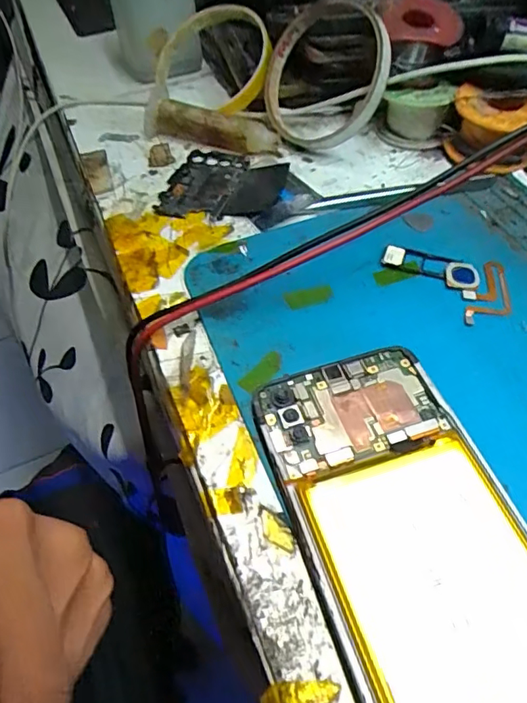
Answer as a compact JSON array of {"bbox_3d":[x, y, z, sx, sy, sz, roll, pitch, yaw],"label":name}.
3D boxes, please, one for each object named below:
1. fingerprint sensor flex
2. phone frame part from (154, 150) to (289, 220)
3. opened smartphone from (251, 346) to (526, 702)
[{"bbox_3d":[0.087,-0.033,0.250,0.058,0.005,0.041,7,54,9],"label":"fingerprint sensor flex"},{"bbox_3d":[-0.023,-0.098,0.309,0.068,0.006,0.061,14,56,14],"label":"phone frame part"},{"bbox_3d":[0.052,0.065,0.175,0.071,0.010,0.151,-17,54,-8],"label":"opened smartphone"}]

